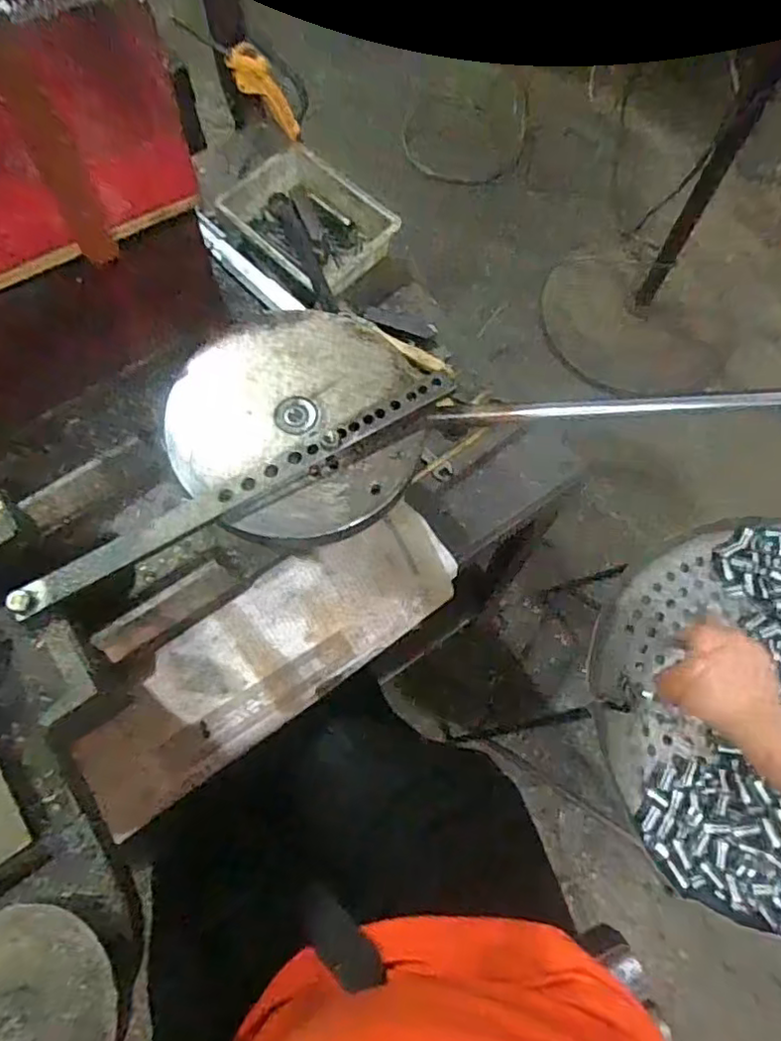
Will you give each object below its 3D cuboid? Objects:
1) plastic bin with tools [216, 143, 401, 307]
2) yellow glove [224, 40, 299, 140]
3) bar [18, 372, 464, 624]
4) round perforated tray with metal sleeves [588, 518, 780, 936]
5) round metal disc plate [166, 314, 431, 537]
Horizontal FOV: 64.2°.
[{"bbox_3d":[-0.095,-0.316,0.678,0.139,0.053,0.181,-42,74,-14],"label":"plastic bin with tools"},{"bbox_3d":[-0.150,-0.513,0.749,0.045,0.124,0.020,-25,69,17],"label":"yellow glove"},{"bbox_3d":[-0.098,-0.024,0.430,0.328,0.015,0.024,-28,71,-10],"label":"bar"},{"bbox_3d":[0.380,0.173,0.610,0.368,0.039,0.350,0,69,1],"label":"round perforated tray with metal sleeves"},{"bbox_3d":[-0.070,-0.077,0.463,0.182,0.014,0.185,0,69,1],"label":"round metal disc plate"}]

